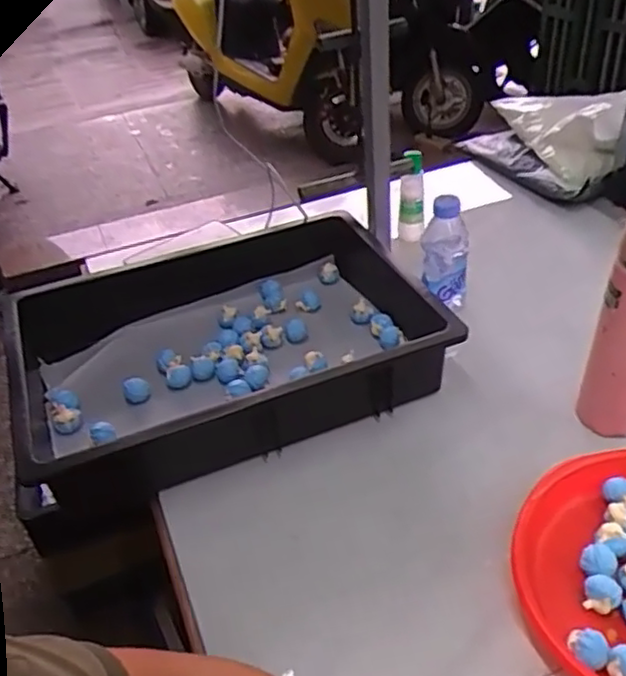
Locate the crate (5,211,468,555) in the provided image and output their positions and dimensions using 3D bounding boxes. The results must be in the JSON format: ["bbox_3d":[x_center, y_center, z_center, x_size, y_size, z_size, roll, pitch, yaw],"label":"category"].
[{"bbox_3d":[-0.082,0.012,0.773,0.480,0.106,0.314,-16,38,-13],"label":"crate"}]

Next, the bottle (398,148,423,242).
[{"bbox_3d":[0.144,-0.206,0.972,0.035,0.142,0.038,0,38,8],"label":"bottle"}]

